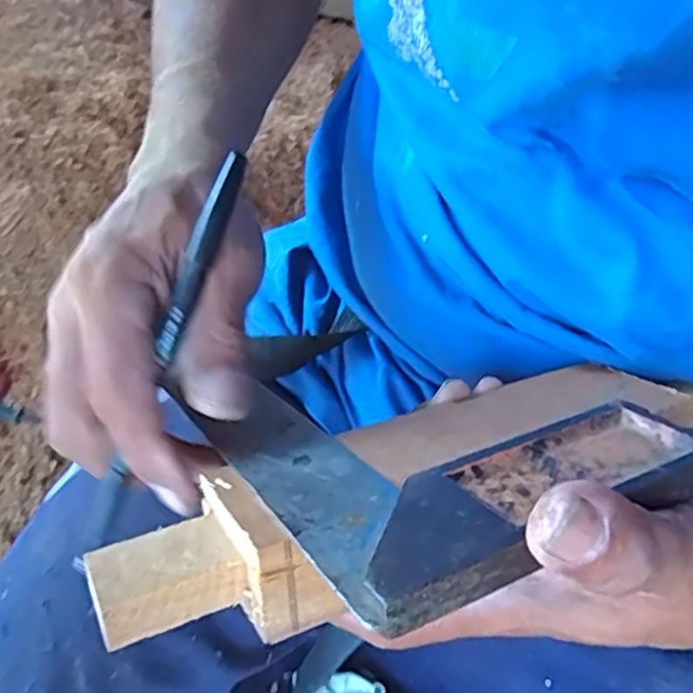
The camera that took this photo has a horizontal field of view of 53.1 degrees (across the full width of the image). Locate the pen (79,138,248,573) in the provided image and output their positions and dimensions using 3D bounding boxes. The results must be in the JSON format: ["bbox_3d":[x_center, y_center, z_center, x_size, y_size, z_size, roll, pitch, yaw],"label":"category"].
[{"bbox_3d":[-0.064,0.006,0.240,0.006,0.007,0.150,22,92,15],"label":"pen"}]

